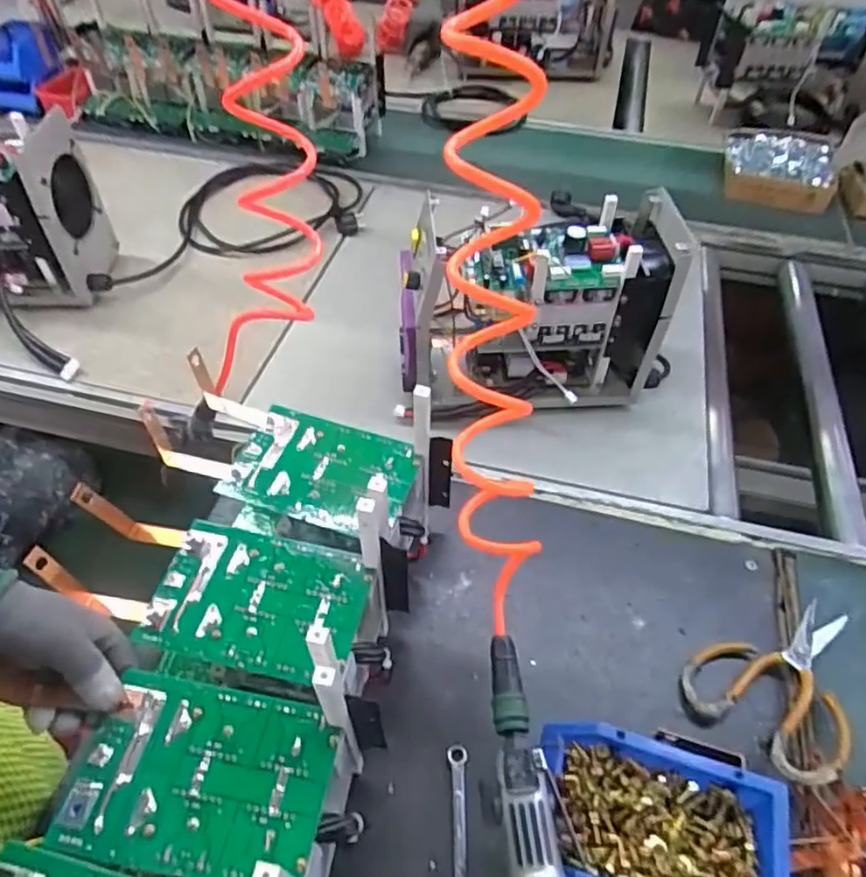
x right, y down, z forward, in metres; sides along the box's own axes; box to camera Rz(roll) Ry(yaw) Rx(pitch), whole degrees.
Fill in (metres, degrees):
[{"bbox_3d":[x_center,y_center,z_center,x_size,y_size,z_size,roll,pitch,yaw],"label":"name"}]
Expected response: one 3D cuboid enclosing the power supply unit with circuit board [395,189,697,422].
[{"bbox_3d":[0.126,-0.149,0.774,0.332,0.221,0.140,-8,51,-7],"label":"power supply unit with circuit board"}]

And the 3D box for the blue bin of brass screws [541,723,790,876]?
[{"bbox_3d":[0.167,0.302,0.481,0.176,0.071,0.115,16,52,12],"label":"blue bin of brass screws"}]

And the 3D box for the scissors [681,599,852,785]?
[{"bbox_3d":[0.331,0.213,0.573,0.174,0.031,0.131,-34,58,-25],"label":"scissors"}]

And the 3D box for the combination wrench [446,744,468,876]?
[{"bbox_3d":[0.020,0.320,0.507,0.020,0.006,0.129,0,51,0],"label":"combination wrench"}]

